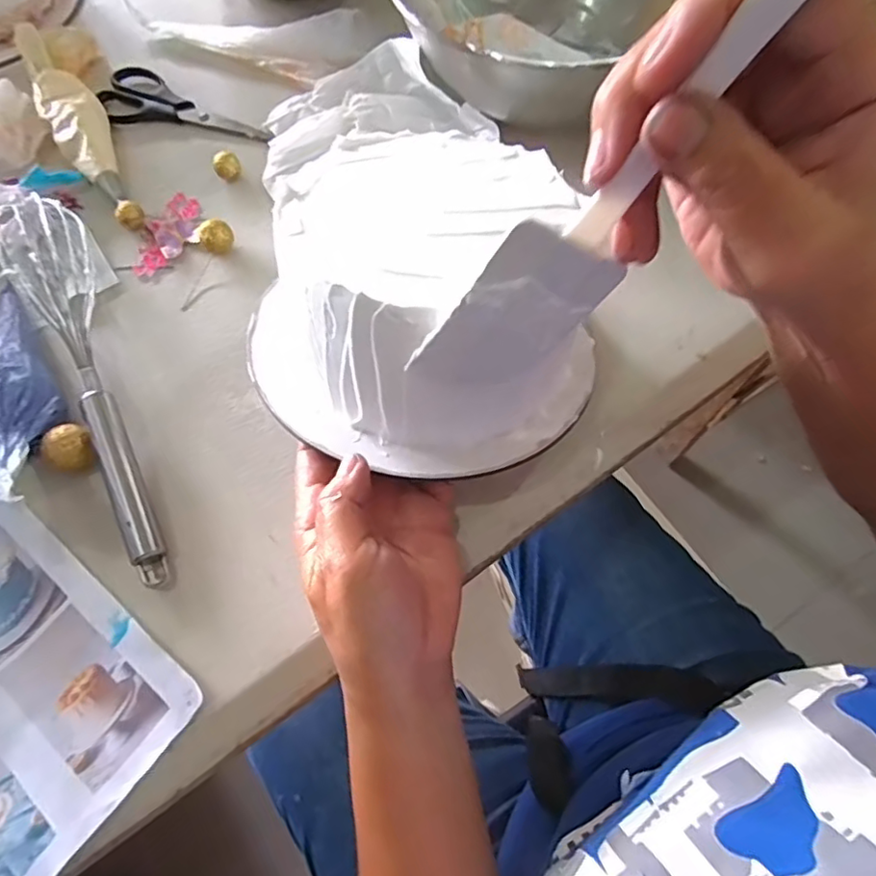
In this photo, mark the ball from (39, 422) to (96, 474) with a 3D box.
[{"bbox_3d":[-0.207,0.008,0.341,0.026,0.023,0.025,-1,67,2],"label":"ball"}]

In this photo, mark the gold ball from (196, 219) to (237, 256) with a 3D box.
[{"bbox_3d":[-0.151,-0.136,0.410,0.022,0.021,0.027,-29,69,-10],"label":"gold ball"}]

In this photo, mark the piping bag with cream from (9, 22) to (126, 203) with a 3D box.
[{"bbox_3d":[-0.285,-0.255,0.458,0.041,0.029,0.196,-33,69,-12],"label":"piping bag with cream"}]

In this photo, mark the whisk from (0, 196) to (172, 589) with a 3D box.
[{"bbox_3d":[-0.205,-0.042,0.355,0.048,0.039,0.274,-29,69,-10],"label":"whisk"}]

